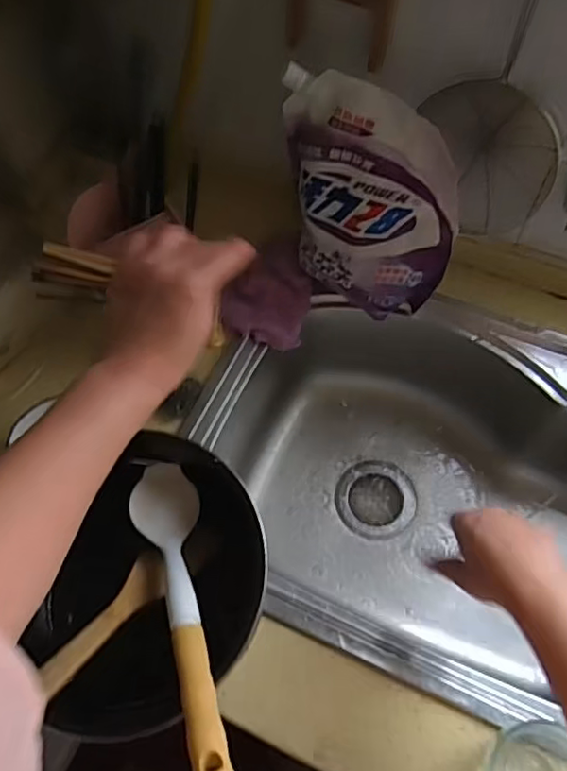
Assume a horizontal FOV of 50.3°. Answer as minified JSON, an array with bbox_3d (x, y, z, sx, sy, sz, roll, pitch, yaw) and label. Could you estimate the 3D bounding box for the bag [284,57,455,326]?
[{"bbox_3d":[0.080,-0.185,0.643,0.203,0.247,0.059,39,71,19],"label":"bag"}]

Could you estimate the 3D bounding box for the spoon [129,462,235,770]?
[{"bbox_3d":[-0.082,0.174,0.484,0.055,0.037,0.281,-17,40,-7],"label":"spoon"}]

